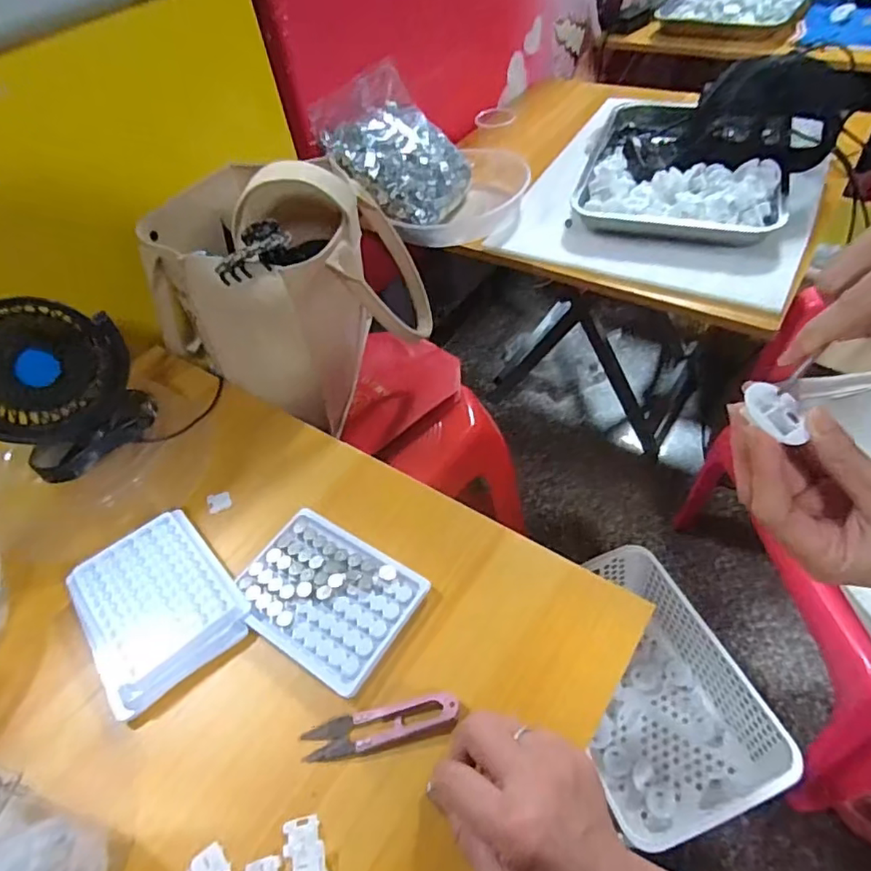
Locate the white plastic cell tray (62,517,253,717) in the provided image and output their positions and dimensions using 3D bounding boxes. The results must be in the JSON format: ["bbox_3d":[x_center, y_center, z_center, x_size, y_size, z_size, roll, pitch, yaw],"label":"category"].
[{"bbox_3d":[-0.211,0.127,0.440,0.106,0.019,0.135,-34,54,-20],"label":"white plastic cell tray"}]

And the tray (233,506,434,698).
[{"bbox_3d":[-0.082,0.118,0.433,0.127,0.011,0.097,25,57,26],"label":"tray"}]

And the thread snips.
[{"bbox_3d":[-0.035,0.187,0.373,0.100,0.010,0.024,-13,49,-3],"label":"thread snips"}]

